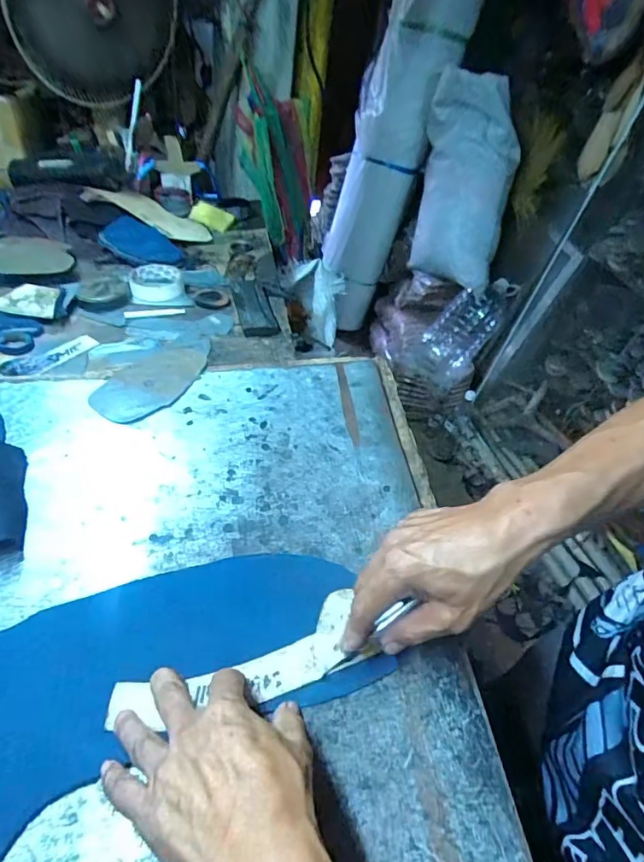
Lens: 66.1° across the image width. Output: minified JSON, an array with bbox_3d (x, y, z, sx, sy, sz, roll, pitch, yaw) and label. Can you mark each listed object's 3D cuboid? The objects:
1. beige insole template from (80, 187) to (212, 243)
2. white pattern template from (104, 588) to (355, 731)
[{"bbox_3d":[-0.350,-0.441,1.004,0.250,0.010,0.098,21,47,-7],"label":"beige insole template"},{"bbox_3d":[-0.056,0.176,0.369,0.191,0.008,0.054,-16,50,-20],"label":"white pattern template"}]

